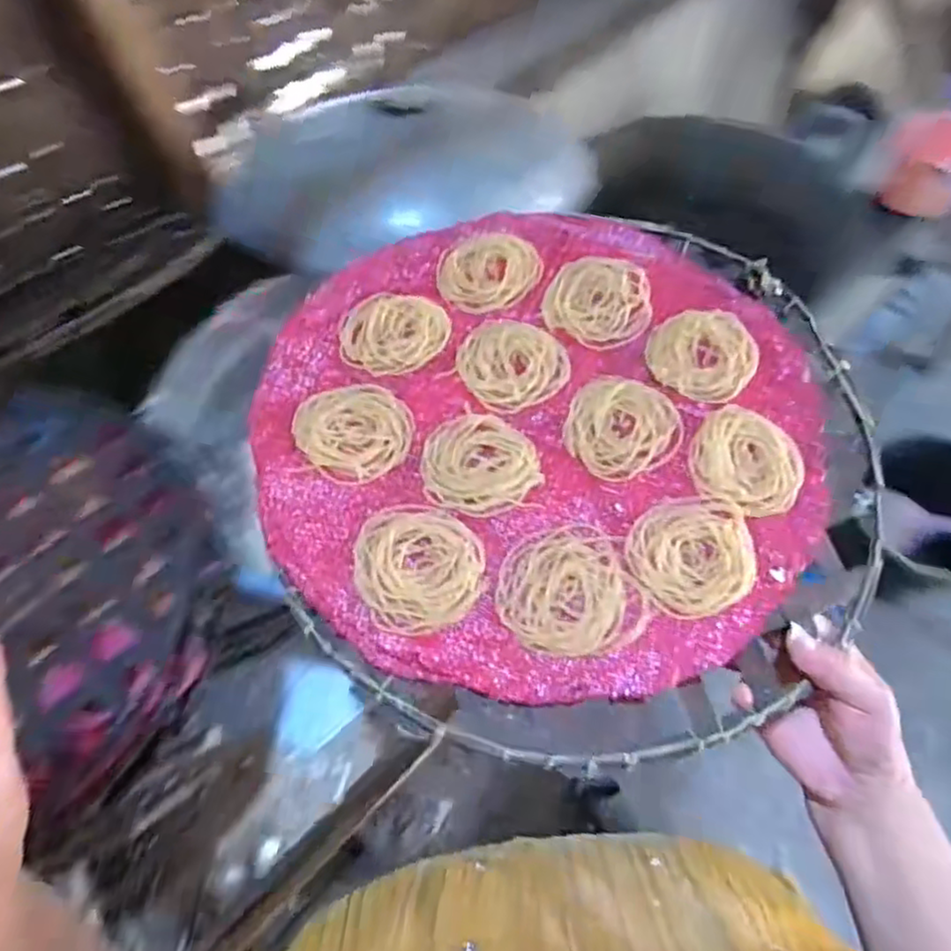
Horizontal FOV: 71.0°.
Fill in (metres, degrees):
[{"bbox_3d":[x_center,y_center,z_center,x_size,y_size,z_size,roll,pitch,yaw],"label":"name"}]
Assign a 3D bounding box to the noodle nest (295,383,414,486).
[{"bbox_3d":[-0.076,-0.030,0.417,0.073,0.010,0.067,-2,61,3],"label":"noodle nest"}]

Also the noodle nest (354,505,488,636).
[{"bbox_3d":[-0.032,0.049,0.371,0.068,0.009,0.072,-2,61,3],"label":"noodle nest"}]

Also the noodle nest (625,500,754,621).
[{"bbox_3d":[0.121,0.044,0.372,0.070,0.006,0.070,2,61,5],"label":"noodle nest"}]

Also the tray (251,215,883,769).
[{"bbox_3d":[0.057,-0.022,0.423,0.364,0.043,0.364,-2,61,3],"label":"tray"}]

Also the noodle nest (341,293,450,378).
[{"bbox_3d":[-0.055,-0.098,0.456,0.071,0.006,0.065,-7,61,0],"label":"noodle nest"}]

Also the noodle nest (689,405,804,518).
[{"bbox_3d":[0.166,-0.009,0.406,0.065,0.011,0.068,-2,61,3],"label":"noodle nest"}]

